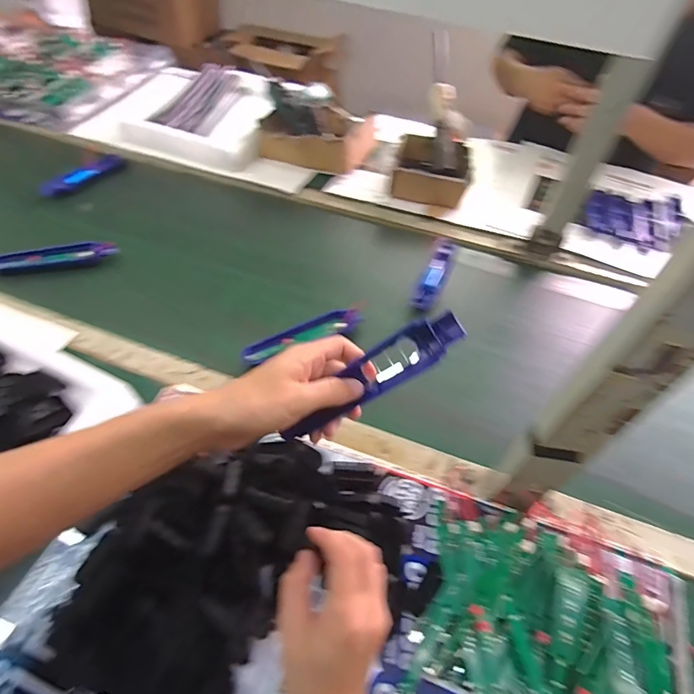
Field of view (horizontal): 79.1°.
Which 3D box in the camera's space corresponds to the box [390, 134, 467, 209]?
[{"bbox_3d":[0.166,-0.342,0.816,0.139,0.053,0.177,11,51,5],"label":"box"}]

